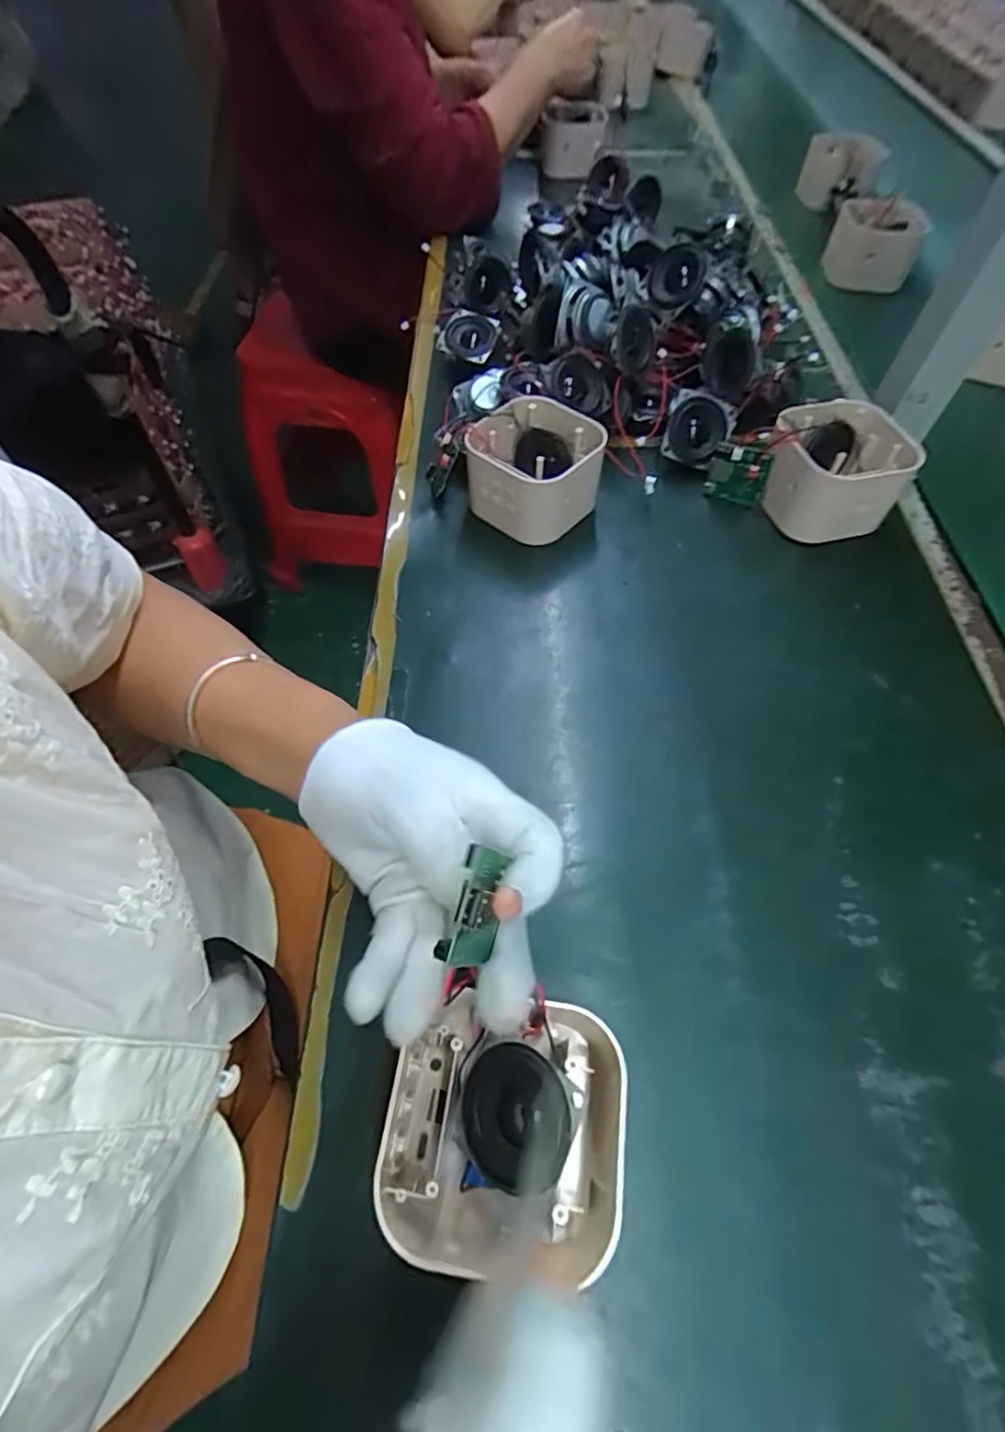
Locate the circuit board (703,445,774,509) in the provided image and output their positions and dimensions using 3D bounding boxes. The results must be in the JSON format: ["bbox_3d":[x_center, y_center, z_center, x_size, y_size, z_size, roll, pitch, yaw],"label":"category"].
[{"bbox_3d":[0.187,-0.190,0.479,0.046,0.048,0.011,33,64,19],"label":"circuit board"}]

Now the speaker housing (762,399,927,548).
[{"bbox_3d":[0.253,-0.187,0.466,0.100,0.066,0.092,18,60,11],"label":"speaker housing"}]

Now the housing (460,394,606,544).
[{"bbox_3d":[0.027,-0.190,0.472,0.094,0.065,0.084,34,64,19],"label":"housing"}]

